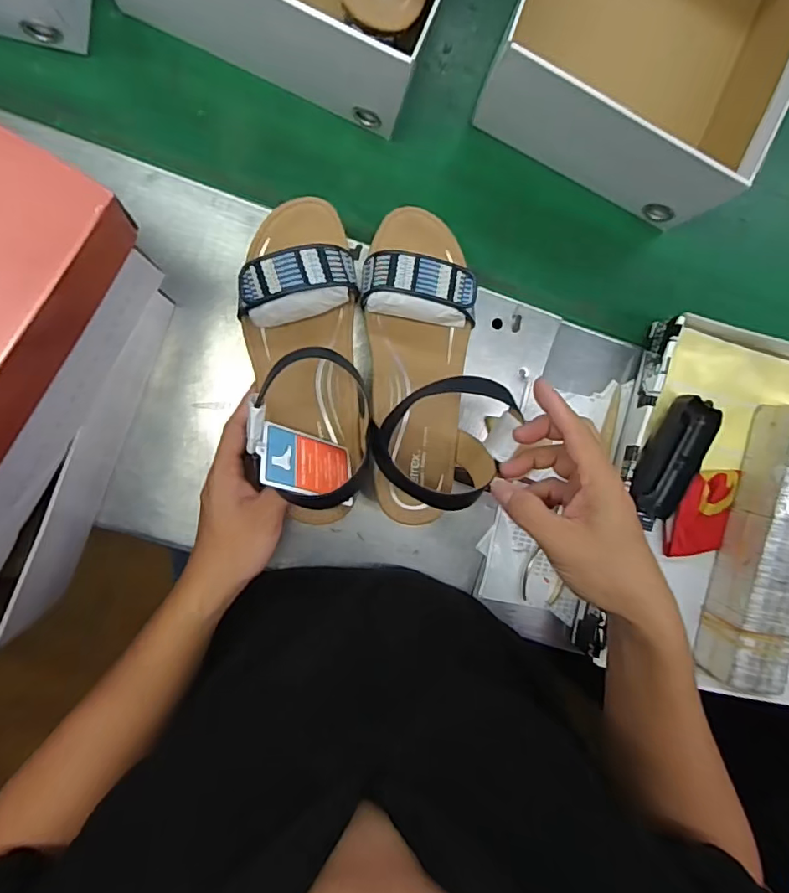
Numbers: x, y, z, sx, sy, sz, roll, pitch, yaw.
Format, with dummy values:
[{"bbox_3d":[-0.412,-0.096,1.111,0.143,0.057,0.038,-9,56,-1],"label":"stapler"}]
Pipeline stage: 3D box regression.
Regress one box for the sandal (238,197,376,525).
[{"bbox_3d":[-0.065,-0.067,0.383,0.084,0.069,0.229,-4,74,-9],"label":"sandal"}]

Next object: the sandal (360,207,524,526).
[{"bbox_3d":[0.028,-0.063,0.399,0.095,0.063,0.226,-2,82,-9],"label":"sandal"}]

